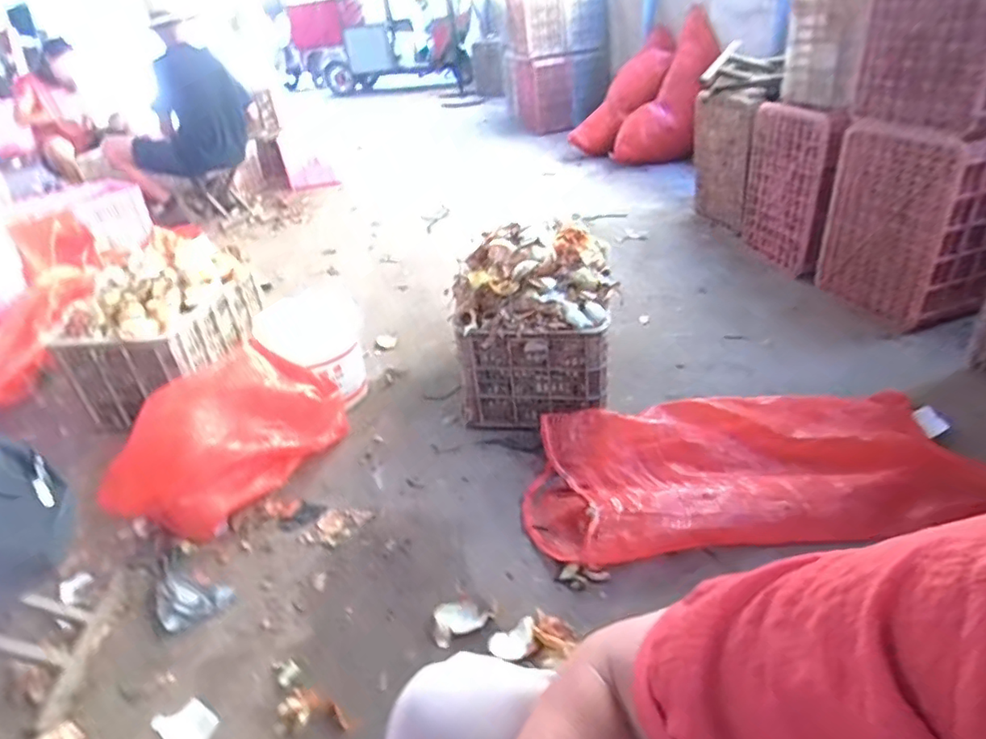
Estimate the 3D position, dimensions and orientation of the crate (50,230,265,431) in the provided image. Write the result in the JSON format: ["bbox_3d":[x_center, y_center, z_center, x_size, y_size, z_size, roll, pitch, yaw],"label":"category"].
[{"bbox_3d":[-0.901,-0.136,1.611,0.326,0.324,0.490,0,33,6],"label":"crate"}]

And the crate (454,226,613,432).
[{"bbox_3d":[0.107,-0.116,1.478,0.381,0.424,0.374,-1,32,5],"label":"crate"}]

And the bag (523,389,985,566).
[{"bbox_3d":[0.526,0.198,1.218,0.919,0.095,0.399,-5,32,-1],"label":"bag"}]

